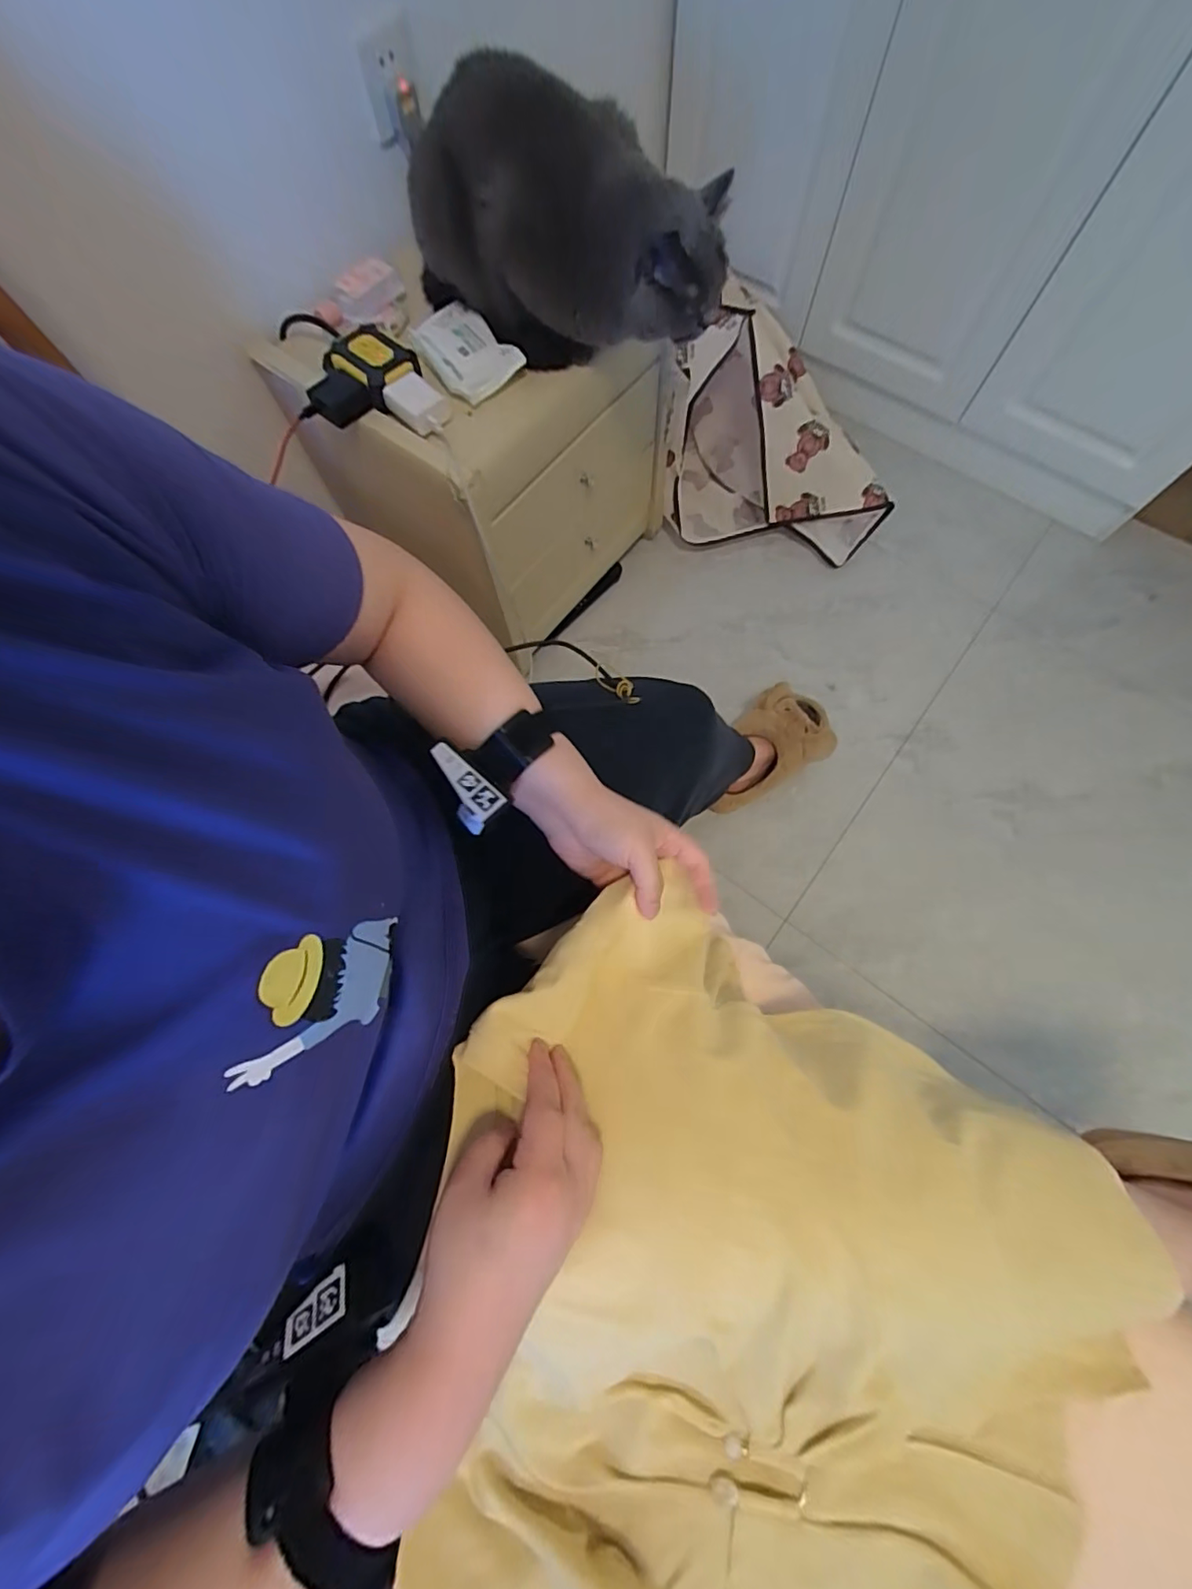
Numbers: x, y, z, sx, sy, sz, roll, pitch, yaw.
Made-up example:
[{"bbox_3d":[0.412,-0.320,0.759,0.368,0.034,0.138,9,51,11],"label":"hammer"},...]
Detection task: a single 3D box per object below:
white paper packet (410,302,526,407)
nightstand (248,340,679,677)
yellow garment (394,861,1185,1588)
[{"bbox_3d":[-0.176,-0.580,0.714,0.095,0.021,0.163,-38,75,-9],"label":"white paper packet"},{"bbox_3d":[-0.181,-0.560,0.980,0.426,0.493,0.480,32,77,11],"label":"nightstand"},{"bbox_3d":[0.100,0.382,0.361,0.515,0.158,0.490,31,78,10],"label":"yellow garment"}]

